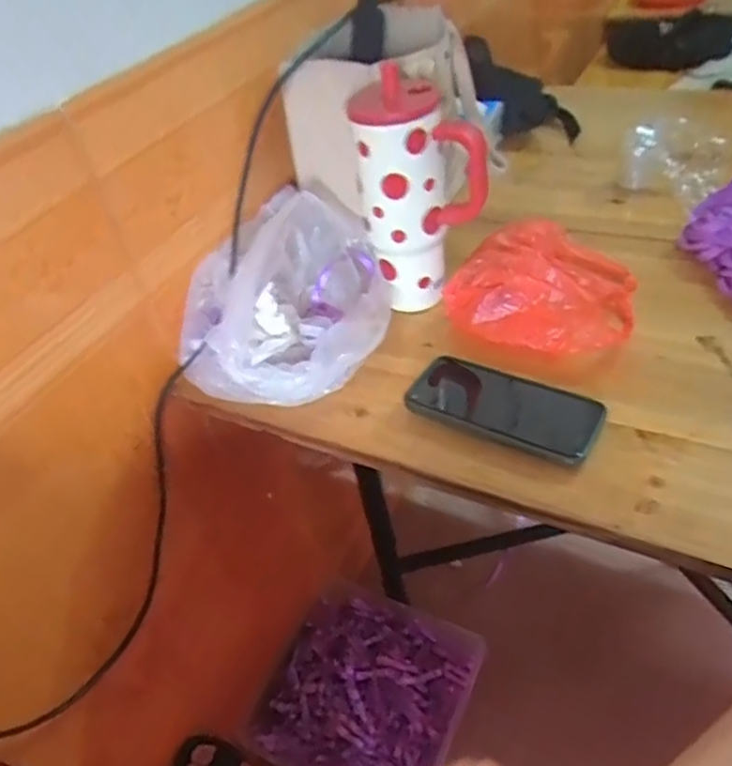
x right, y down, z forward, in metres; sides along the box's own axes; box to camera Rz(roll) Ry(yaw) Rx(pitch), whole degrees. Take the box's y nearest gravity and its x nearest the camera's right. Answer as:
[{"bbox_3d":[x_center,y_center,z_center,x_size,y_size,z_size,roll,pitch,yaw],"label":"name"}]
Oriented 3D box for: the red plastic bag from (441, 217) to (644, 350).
[{"bbox_3d":[0.178,-0.105,0.648,0.177,0.043,0.182,9,46,21],"label":"red plastic bag"}]

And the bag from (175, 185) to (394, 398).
[{"bbox_3d":[-0.085,-0.085,0.648,0.211,0.095,0.244,2,44,14],"label":"bag"}]

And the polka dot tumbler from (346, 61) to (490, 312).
[{"bbox_3d":[0.049,-0.172,0.619,0.075,0.207,0.110,-37,48,-25],"label":"polka dot tumbler"}]

